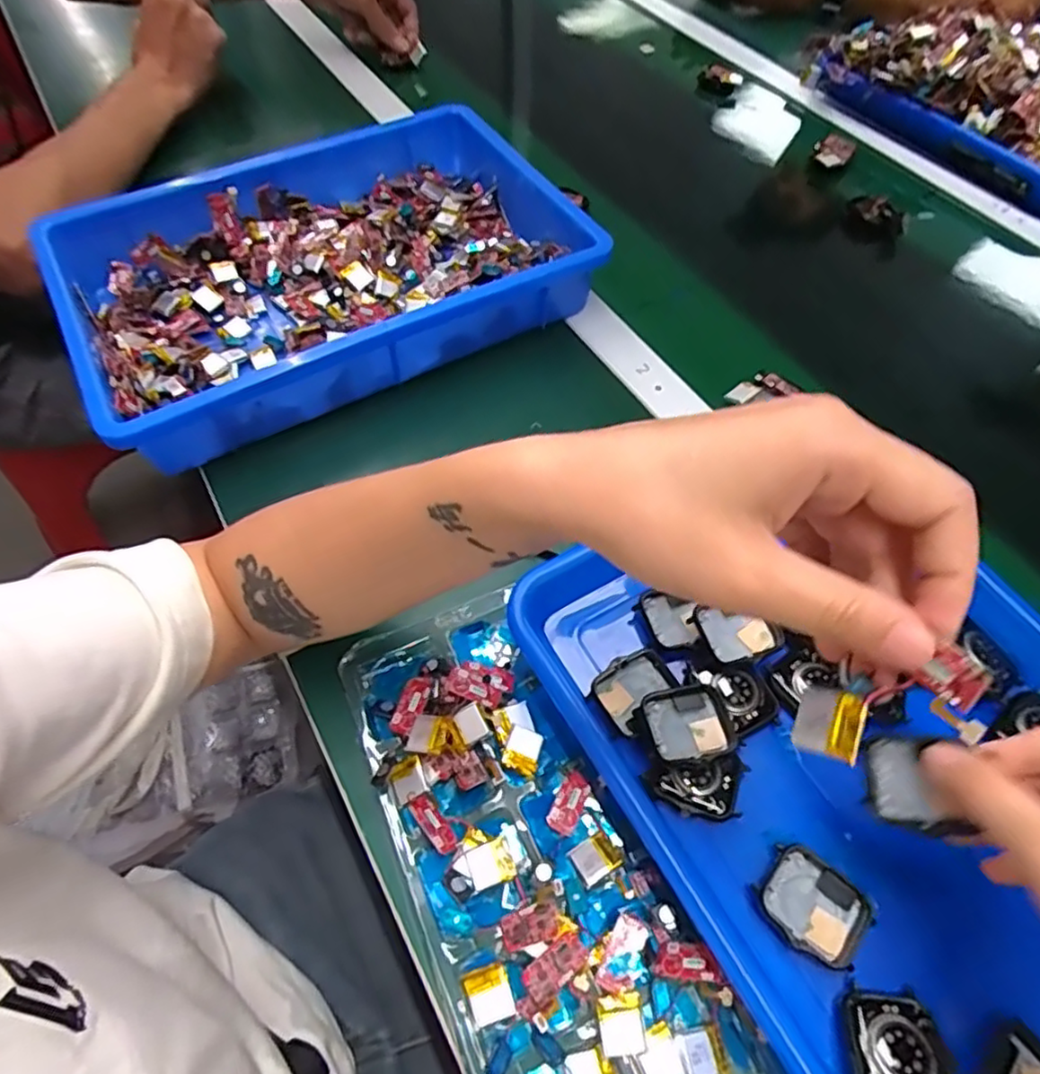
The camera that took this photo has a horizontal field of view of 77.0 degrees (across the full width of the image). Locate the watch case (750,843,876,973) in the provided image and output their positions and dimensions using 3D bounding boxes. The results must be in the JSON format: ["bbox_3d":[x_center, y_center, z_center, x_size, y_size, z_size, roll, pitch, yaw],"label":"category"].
[{"bbox_3d":[0.129,0.162,0.288,0.044,0.008,0.036,37,63,20],"label":"watch case"}]

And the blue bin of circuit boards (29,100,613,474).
[{"bbox_3d":[-0.139,-0.216,0.503,0.375,0.068,0.267,-25,62,-17],"label":"blue bin of circuit boards"}]

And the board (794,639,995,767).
[{"bbox_3d":[0.103,0.048,0.186,0.008,0.054,0.022,20,46,-41],"label":"board"}]

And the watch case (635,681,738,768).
[{"bbox_3d":[0.081,0.093,0.320,0.042,0.013,0.037,-16,59,-12],"label":"watch case"}]

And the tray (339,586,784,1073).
[{"bbox_3d":[0.004,0.152,0.306,0.109,0.025,0.265,-21,60,-15],"label":"tray"}]

